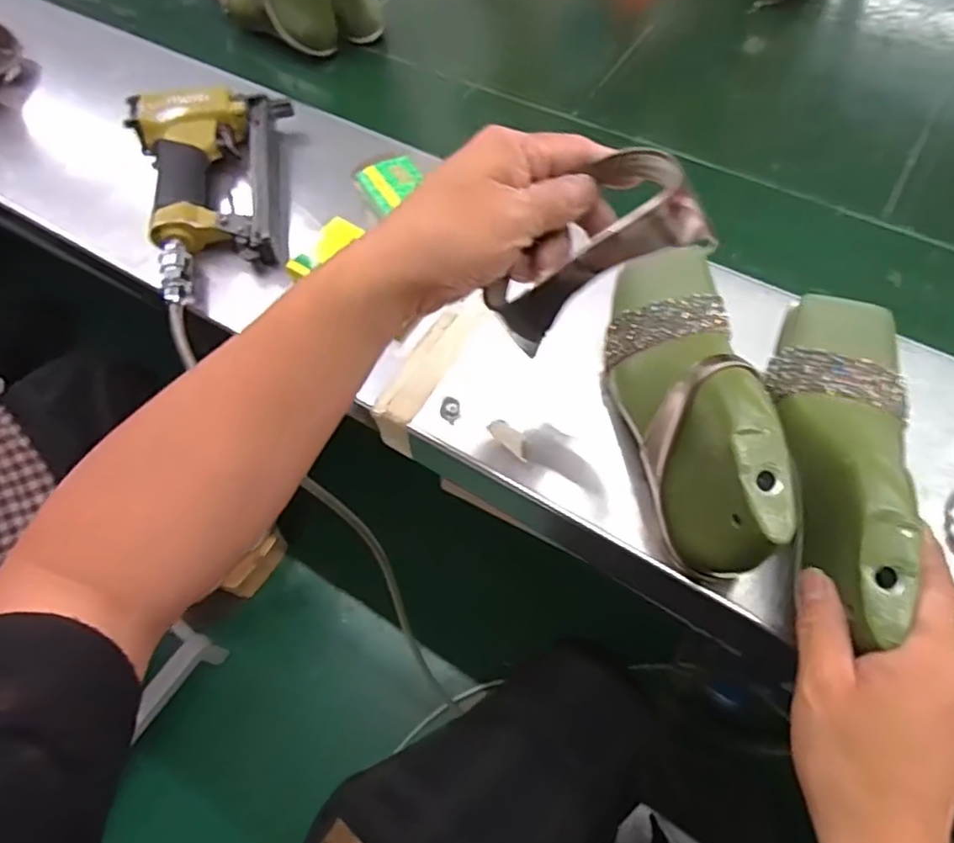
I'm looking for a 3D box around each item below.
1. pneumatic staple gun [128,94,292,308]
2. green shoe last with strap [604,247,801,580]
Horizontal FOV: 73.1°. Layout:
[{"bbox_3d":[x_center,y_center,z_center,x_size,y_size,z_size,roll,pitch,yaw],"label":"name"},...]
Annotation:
[{"bbox_3d":[-0.228,-0.202,0.565,0.146,0.062,0.218,-14,63,-6],"label":"pneumatic staple gun"},{"bbox_3d":[0.128,-0.016,0.397,0.075,0.089,0.211,2,62,3],"label":"green shoe last with strap"}]

